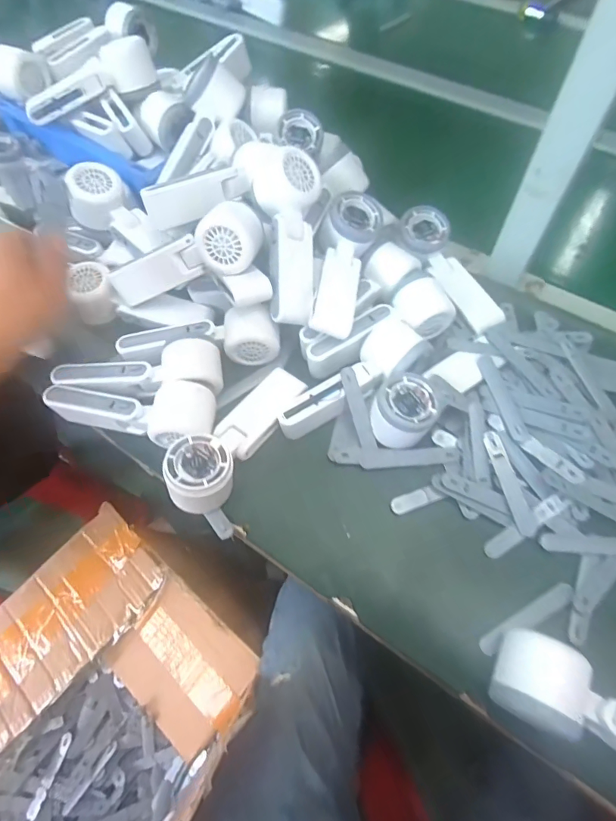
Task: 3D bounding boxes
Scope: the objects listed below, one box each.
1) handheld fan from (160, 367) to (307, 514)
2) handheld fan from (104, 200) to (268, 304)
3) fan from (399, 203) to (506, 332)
[{"bbox_3d":[-0.066,0.019,0.411,0.059,0.052,0.167,30,68,15],"label":"handheld fan"},{"bbox_3d":[-0.132,-0.153,0.457,0.184,0.057,0.046,-14,36,26],"label":"handheld fan"},{"bbox_3d":[0.163,-0.163,0.500,0.055,0.037,0.162,-32,86,-14],"label":"fan"}]

